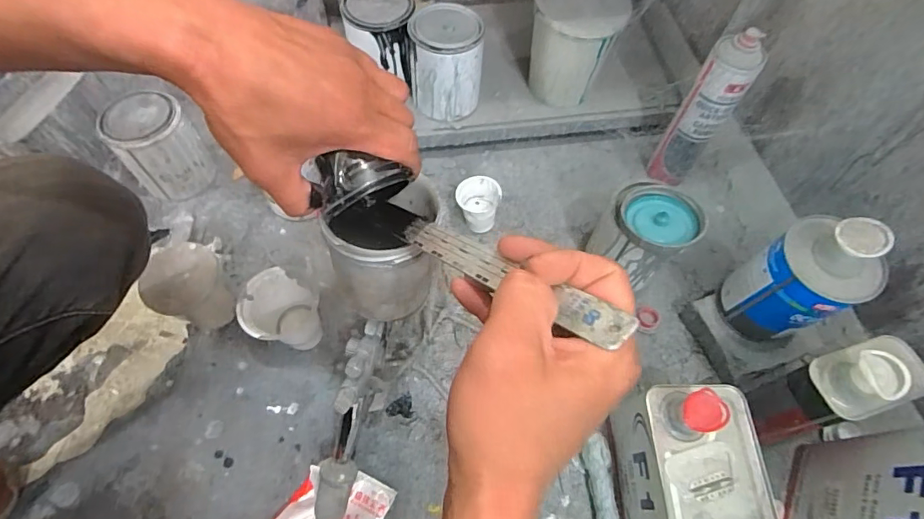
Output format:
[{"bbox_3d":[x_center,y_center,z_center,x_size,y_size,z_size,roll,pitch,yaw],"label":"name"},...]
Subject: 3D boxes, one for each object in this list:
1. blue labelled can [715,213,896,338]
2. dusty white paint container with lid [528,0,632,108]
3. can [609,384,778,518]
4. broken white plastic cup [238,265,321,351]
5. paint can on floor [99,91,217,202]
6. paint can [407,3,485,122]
[{"bbox_3d":[0.378,0.024,0.529,0.086,0.190,0.098,-27,66,-16],"label":"blue labelled can"},{"bbox_3d":[0.169,-0.326,0.730,0.129,0.161,0.116,17,62,7],"label":"dusty white paint container with lid"},{"bbox_3d":[0.241,0.228,0.493,0.116,0.166,0.162,0,62,-1],"label":"can"},{"bbox_3d":[-0.223,0.073,0.597,0.082,0.110,0.075,0,62,-1],"label":"broken white plastic cup"},{"bbox_3d":[-0.448,-0.167,0.710,0.106,0.129,0.097,0,62,-1],"label":"paint can on floor"},{"bbox_3d":[-0.023,-0.296,0.713,0.101,0.127,0.104,1,62,-2],"label":"paint can"}]

